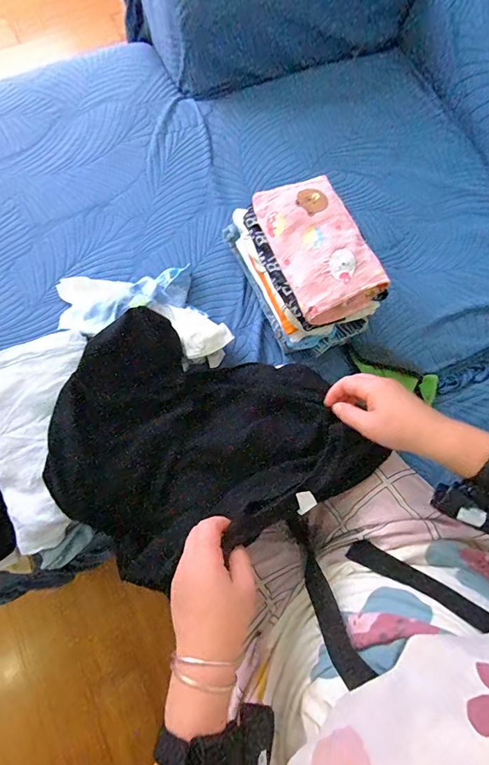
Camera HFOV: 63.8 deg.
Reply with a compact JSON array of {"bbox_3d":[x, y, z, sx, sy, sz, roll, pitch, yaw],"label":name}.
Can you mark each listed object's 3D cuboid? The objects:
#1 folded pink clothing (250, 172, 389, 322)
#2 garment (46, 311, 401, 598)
[{"bbox_3d":[0.113,-0.212,0.600,0.128,0.039,0.235,-21,77,-5],"label":"folded pink clothing"},{"bbox_3d":[-0.058,0.073,0.572,0.379,0.105,0.321,-28,78,-7],"label":"garment"}]

